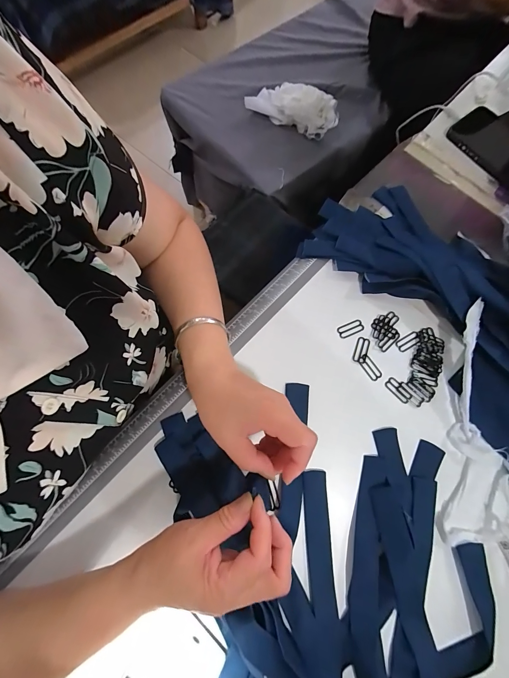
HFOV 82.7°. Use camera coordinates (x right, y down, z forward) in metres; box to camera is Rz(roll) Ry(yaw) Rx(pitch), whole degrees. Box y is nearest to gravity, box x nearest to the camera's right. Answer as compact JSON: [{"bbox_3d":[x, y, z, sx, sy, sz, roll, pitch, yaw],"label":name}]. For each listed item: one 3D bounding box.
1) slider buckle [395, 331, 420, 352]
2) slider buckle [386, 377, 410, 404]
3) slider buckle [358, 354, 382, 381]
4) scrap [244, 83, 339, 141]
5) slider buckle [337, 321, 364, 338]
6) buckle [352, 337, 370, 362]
[{"bbox_3d":[0.191,0.003,0.358,0.032,0.004,0.016,-27,79,-9],"label":"slider buckle"},{"bbox_3d":[0.170,0.061,0.341,0.015,0.004,0.032,-41,81,-11],"label":"slider buckle"},{"bbox_3d":[0.139,0.034,0.347,0.015,0.004,0.032,-34,80,-10],"label":"slider buckle"},{"bbox_3d":[0.109,-0.651,0.802,0.246,0.064,0.106,24,76,4],"label":"scrap"},{"bbox_3d":[0.119,-0.013,0.356,0.032,0.004,0.014,-22,78,-7],"label":"slider buckle"},{"bbox_3d":[0.131,0.013,0.351,0.015,0.004,0.033,21,76,3],"label":"buckle"}]

